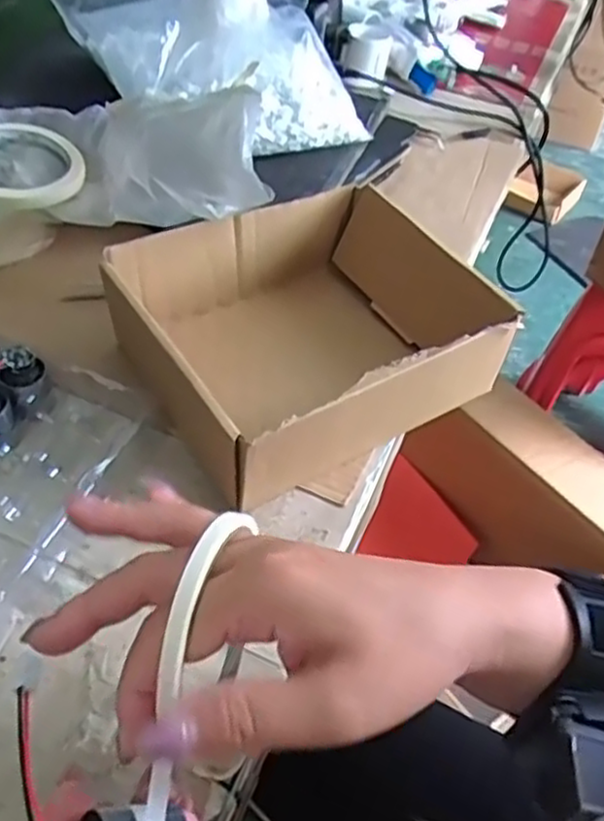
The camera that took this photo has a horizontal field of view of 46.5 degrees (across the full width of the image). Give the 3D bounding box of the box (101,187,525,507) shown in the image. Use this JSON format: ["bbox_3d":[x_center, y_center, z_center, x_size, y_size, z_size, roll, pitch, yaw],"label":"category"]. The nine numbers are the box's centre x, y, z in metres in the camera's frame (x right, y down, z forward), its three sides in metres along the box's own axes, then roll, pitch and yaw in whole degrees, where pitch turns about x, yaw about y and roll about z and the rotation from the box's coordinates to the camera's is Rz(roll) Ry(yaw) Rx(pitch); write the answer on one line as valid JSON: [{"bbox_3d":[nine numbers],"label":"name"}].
[{"bbox_3d":[0.003,-0.056,0.465,0.207,0.074,0.186,-26,55,-26],"label":"box"}]

